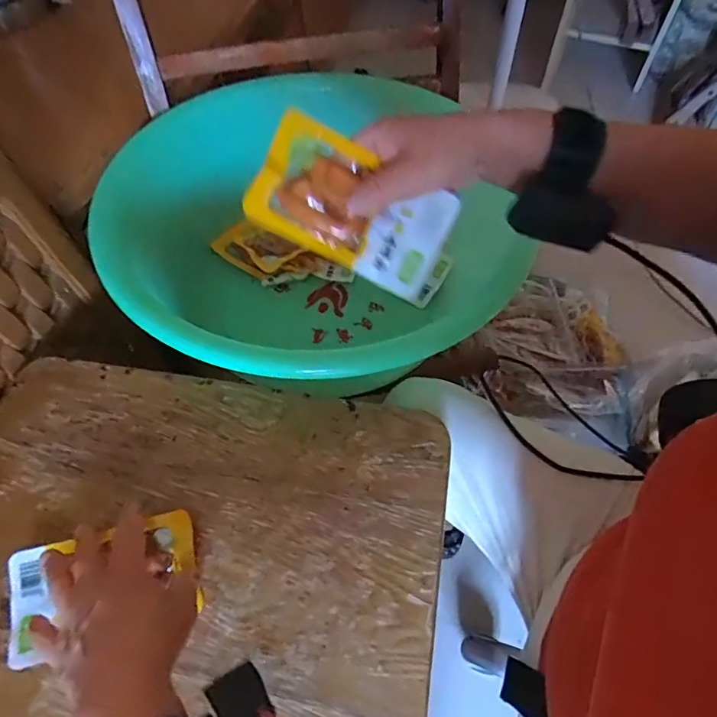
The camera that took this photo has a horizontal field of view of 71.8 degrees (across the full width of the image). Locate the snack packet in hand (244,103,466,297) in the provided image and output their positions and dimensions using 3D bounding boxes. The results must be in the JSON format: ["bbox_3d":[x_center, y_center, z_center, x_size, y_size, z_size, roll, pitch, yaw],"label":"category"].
[{"bbox_3d":[-0.002,-0.109,0.361,0.141,0.011,0.082,25,95,-12],"label":"snack packet in hand"}]

